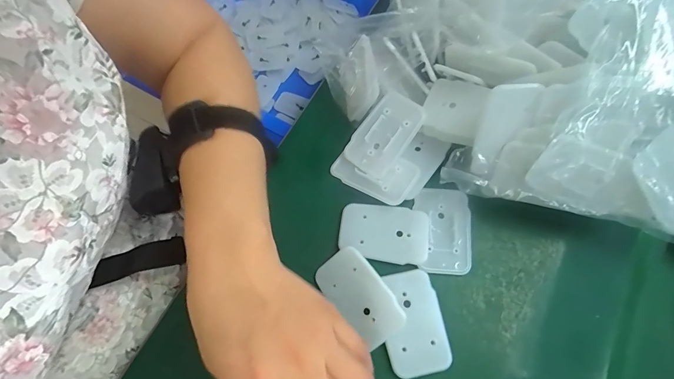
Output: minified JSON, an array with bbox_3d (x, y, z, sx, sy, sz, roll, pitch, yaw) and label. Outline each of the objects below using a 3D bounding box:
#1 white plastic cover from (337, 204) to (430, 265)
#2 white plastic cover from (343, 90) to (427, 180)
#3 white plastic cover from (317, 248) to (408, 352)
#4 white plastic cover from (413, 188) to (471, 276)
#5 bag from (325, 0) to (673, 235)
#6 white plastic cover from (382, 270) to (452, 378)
[{"bbox_3d":[0.037,0.035,0.281,0.069,0.006,0.043,5,67,3],"label":"white plastic cover"},{"bbox_3d":[0.039,-0.046,0.295,0.042,0.005,0.069,39,97,23],"label":"white plastic cover"},{"bbox_3d":[0.017,0.077,0.260,0.040,0.004,0.069,-47,69,12],"label":"white plastic cover"},{"bbox_3d":[0.084,0.032,0.281,0.043,0.005,0.067,4,67,3],"label":"white plastic cover"},{"bbox_3d":[0.138,-0.118,0.274,0.260,0.119,0.245,15,70,5],"label":"bag"},{"bbox_3d":[0.054,0.095,0.255,0.041,0.007,0.068,-9,67,-3],"label":"white plastic cover"}]

